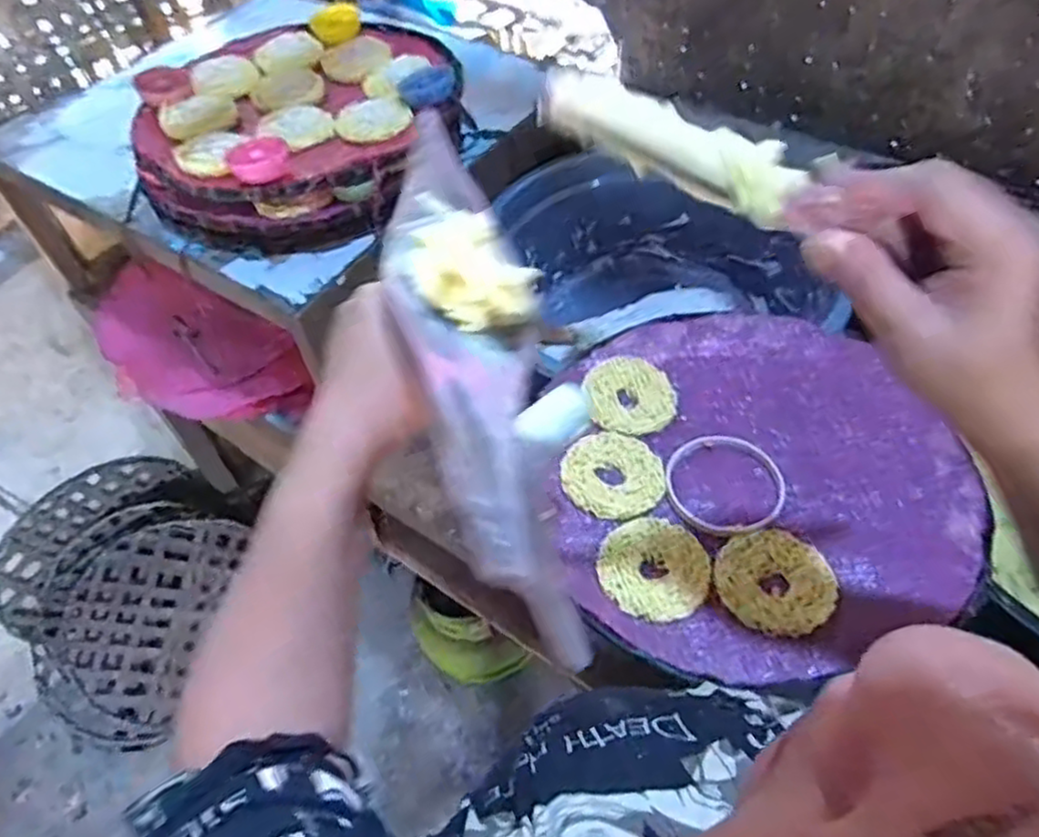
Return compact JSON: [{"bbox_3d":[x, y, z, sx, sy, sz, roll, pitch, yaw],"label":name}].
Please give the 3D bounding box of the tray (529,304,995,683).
[{"bbox_3d":[0.185,0.037,0.565,0.317,0.018,0.326,-2,52,3],"label":"tray"}]

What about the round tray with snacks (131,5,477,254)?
[{"bbox_3d":[-0.244,-0.341,0.798,0.341,0.077,0.363,-2,52,3],"label":"round tray with snacks"}]

